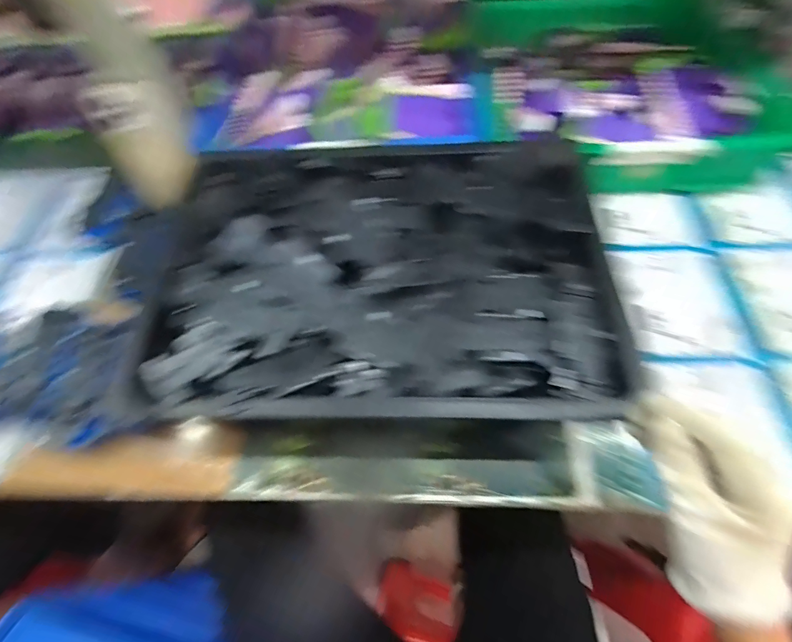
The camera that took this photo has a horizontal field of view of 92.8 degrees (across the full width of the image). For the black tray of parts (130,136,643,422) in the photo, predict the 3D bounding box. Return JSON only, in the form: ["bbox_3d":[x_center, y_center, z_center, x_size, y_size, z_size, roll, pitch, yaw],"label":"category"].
[{"bbox_3d":[-0.014,-0.062,0.360,0.429,0.072,0.298,-2,65,3],"label":"black tray of parts"}]

